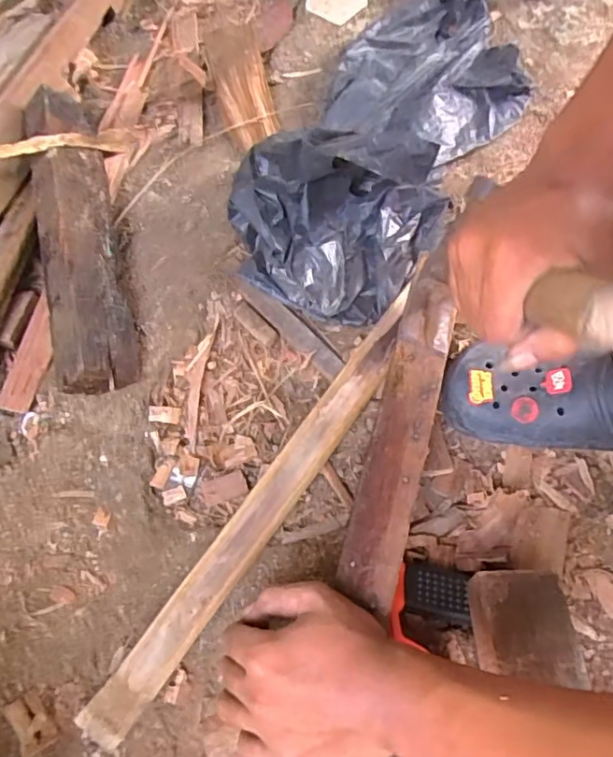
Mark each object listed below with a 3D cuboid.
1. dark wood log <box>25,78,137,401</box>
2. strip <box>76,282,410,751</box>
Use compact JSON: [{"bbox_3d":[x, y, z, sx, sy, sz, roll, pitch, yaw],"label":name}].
[{"bbox_3d":[-0.212,-0.119,0.527,0.070,0.076,0.284,-14,67,-5],"label":"dark wood log"},{"bbox_3d":[-0.022,0.096,0.464,0.040,0.016,0.419,33,71,14],"label":"strip"}]

